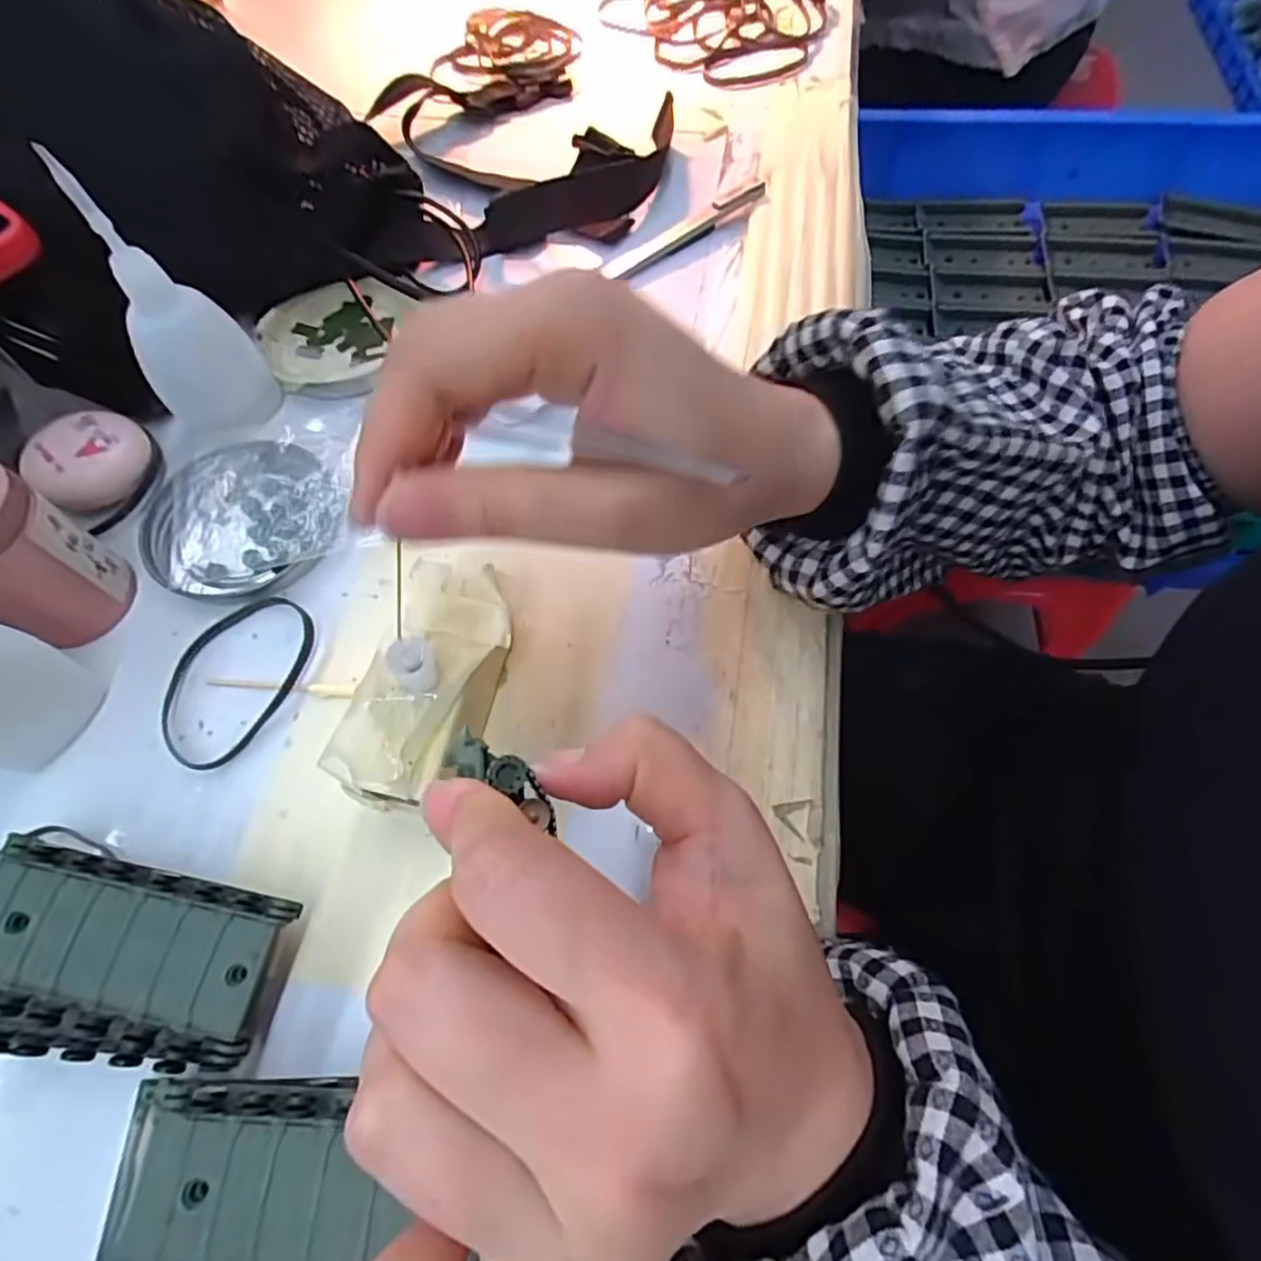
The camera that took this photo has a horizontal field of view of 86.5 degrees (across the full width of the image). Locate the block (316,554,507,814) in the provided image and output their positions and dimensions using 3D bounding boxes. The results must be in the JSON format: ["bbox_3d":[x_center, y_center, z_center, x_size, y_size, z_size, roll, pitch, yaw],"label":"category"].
[{"bbox_3d":[-0.066,0.014,0.216,0.041,0.026,0.083,12,65,9],"label":"block"}]

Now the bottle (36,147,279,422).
[{"bbox_3d":[-0.183,-0.127,0.269,0.032,0.098,0.039,15,66,11],"label":"bottle"}]

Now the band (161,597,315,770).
[{"bbox_3d":[-0.153,0.017,0.258,0.049,0.004,0.070,28,69,16],"label":"band"}]

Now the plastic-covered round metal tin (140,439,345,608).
[{"bbox_3d":[-0.165,-0.048,0.286,0.084,0.009,0.073,-11,64,-2],"label":"plastic-covered round metal tin"}]

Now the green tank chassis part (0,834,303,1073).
[{"bbox_3d":[-0.150,0.100,0.201,0.087,0.032,0.052,8,65,7],"label":"green tank chassis part"}]

